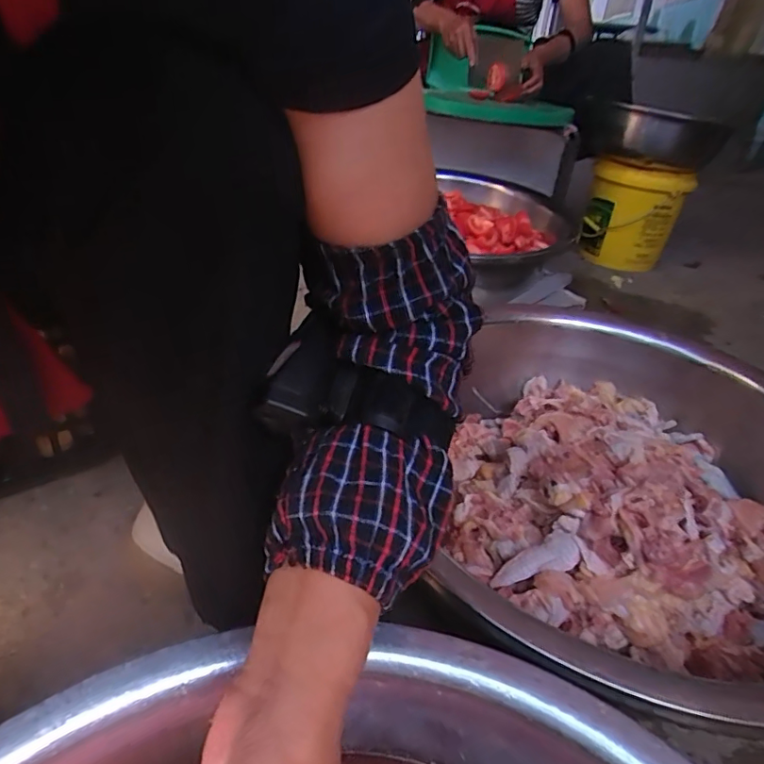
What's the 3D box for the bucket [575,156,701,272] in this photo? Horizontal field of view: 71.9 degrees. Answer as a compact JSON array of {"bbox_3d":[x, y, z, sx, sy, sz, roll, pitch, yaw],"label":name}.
[{"bbox_3d":[0.714,-0.484,1.505,0.255,0.271,0.269,18,35,21],"label":"bucket"}]

